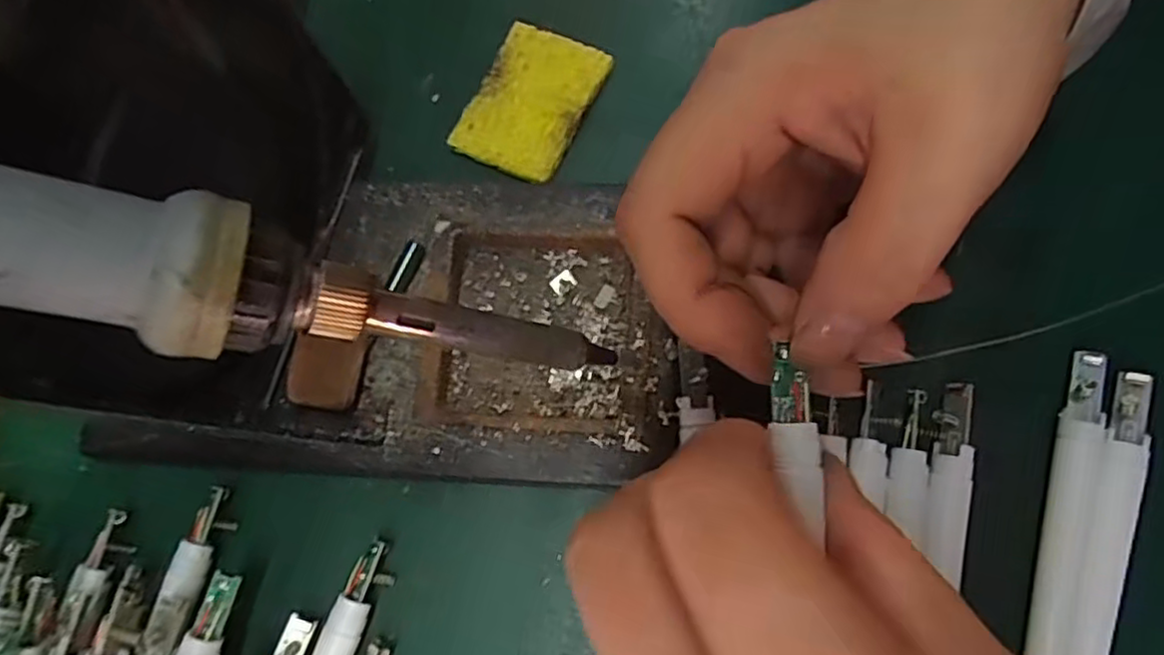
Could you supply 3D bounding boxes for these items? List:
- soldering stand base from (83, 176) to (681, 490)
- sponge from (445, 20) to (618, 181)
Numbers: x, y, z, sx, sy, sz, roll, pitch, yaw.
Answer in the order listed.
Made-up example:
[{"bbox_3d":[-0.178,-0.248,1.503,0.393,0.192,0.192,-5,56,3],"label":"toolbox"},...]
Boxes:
[{"bbox_3d":[-0.053,-0.003,0.224,0.165,0.013,0.101,2,76,6],"label":"soldering stand base"},{"bbox_3d":[-0.019,-0.083,0.250,0.040,0.007,0.055,24,79,11],"label":"sponge"}]

